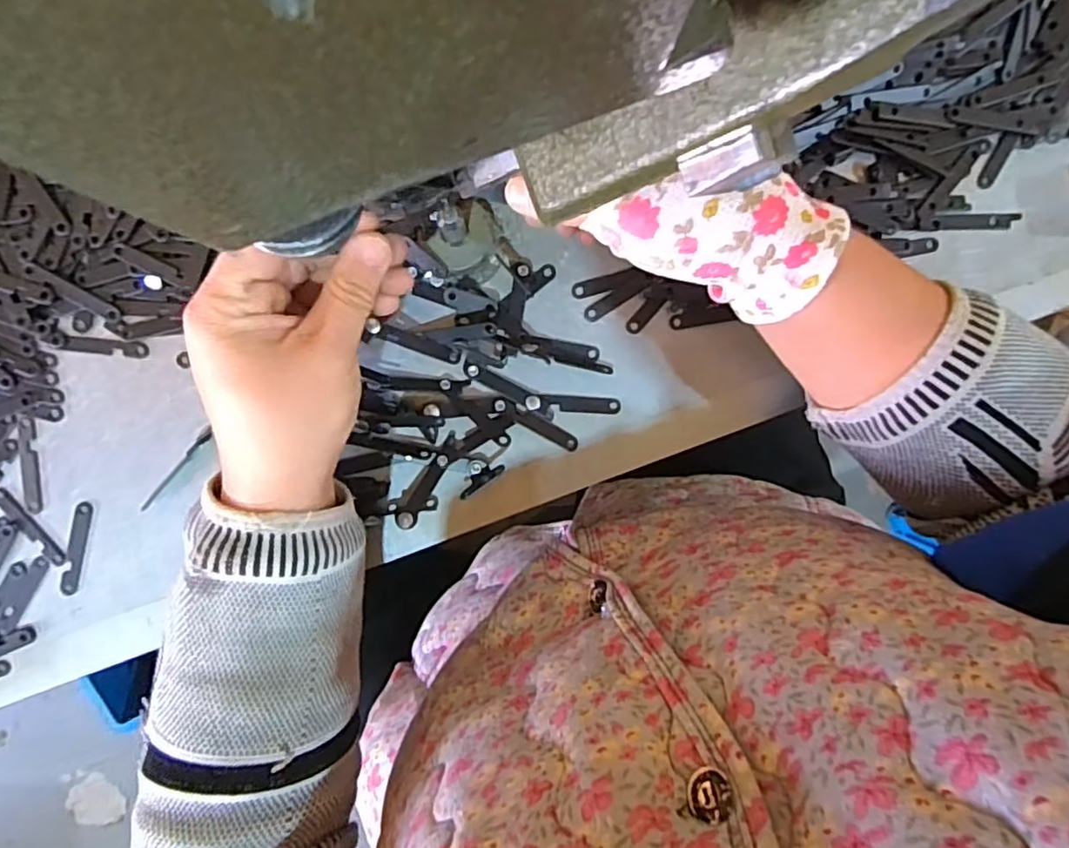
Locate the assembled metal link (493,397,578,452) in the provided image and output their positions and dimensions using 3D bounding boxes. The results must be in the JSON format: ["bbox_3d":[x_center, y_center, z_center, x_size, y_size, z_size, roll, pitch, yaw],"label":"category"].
[{"bbox_3d":[0.001,0.001,0.352,0.051,0.005,0.009,29,94,-6],"label":"assembled metal link"}]

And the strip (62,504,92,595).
[{"bbox_3d":[-0.251,0.068,0.349,0.008,0.004,0.052,15,96,-5],"label":"strip"}]

